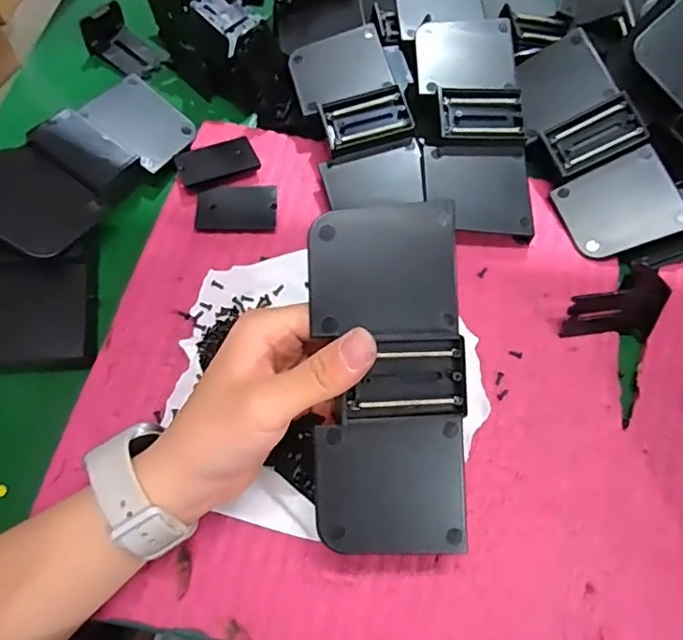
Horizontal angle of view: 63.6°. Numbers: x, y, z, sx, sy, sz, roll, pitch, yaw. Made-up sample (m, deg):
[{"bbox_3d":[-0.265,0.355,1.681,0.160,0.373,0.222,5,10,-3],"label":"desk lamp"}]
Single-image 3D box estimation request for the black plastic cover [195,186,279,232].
[{"bbox_3d":[-0.072,-0.078,0.383,0.055,0.006,0.030,-5,66,-4],"label":"black plastic cover"}]

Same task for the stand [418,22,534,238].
[{"bbox_3d":[0.091,-0.133,0.384,0.071,0.023,0.156,-4,79,-3],"label":"stand"}]

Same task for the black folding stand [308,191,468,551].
[{"bbox_3d":[0.022,0.027,0.255,0.069,0.012,0.159,-1,88,-2],"label":"black folding stand"}]

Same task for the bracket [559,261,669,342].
[{"bbox_3d":[0.169,-0.015,0.346,0.057,0.033,0.041,2,66,0],"label":"bracket"}]

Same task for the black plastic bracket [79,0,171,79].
[{"bbox_3d":[-0.175,-0.226,0.443,0.056,0.032,0.041,32,69,12],"label":"black plastic bracket"}]

